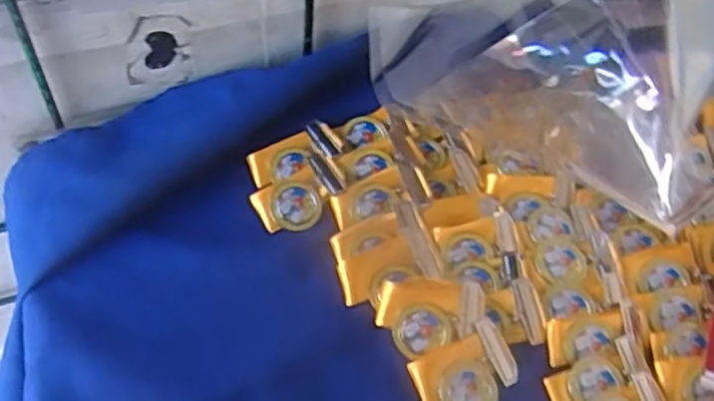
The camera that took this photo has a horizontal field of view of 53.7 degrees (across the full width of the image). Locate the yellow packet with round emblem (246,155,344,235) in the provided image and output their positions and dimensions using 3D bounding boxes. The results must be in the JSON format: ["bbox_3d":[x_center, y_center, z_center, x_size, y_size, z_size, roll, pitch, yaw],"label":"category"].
[{"bbox_3d":[-0.044,-0.001,0.534,0.064,0.015,0.044,-32,61,-24],"label":"yellow packet with round emblem"}]

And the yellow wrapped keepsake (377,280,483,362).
[{"bbox_3d":[0.050,0.079,0.476,0.069,0.017,0.048,6,53,1],"label":"yellow wrapped keepsake"}]

